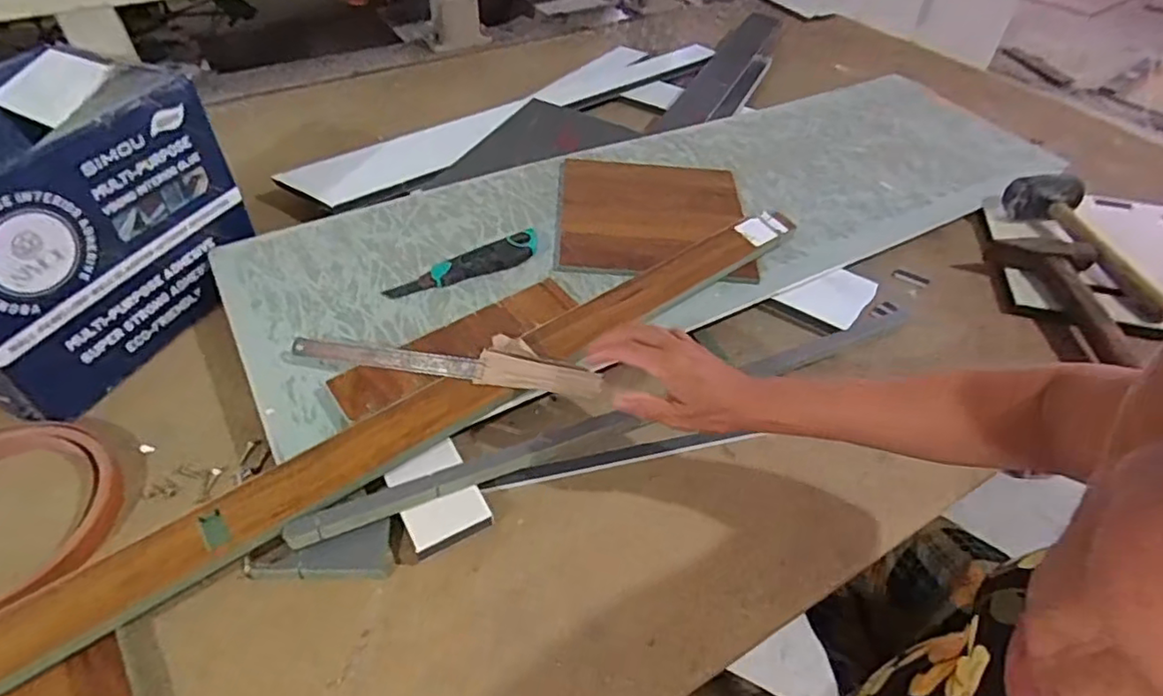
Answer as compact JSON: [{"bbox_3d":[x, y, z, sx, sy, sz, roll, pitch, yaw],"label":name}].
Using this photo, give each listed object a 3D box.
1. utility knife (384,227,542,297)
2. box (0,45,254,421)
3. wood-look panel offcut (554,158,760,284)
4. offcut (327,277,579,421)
[{"bbox_3d":[-0.133,-0.096,0.724,0.182,0.023,0.037,-22,50,-22],"label":"utility knife"},{"bbox_3d":[-0.559,-0.099,0.624,0.198,0.234,0.363,15,47,12],"label":"box"},{"bbox_3d":[0.091,-0.180,0.821,0.240,0.008,0.238,2,45,0],"label":"wood-look panel offcut"},{"bbox_3d":[-0.125,-0.008,0.650,0.262,0.014,0.060,-30,53,-28],"label":"offcut"}]

